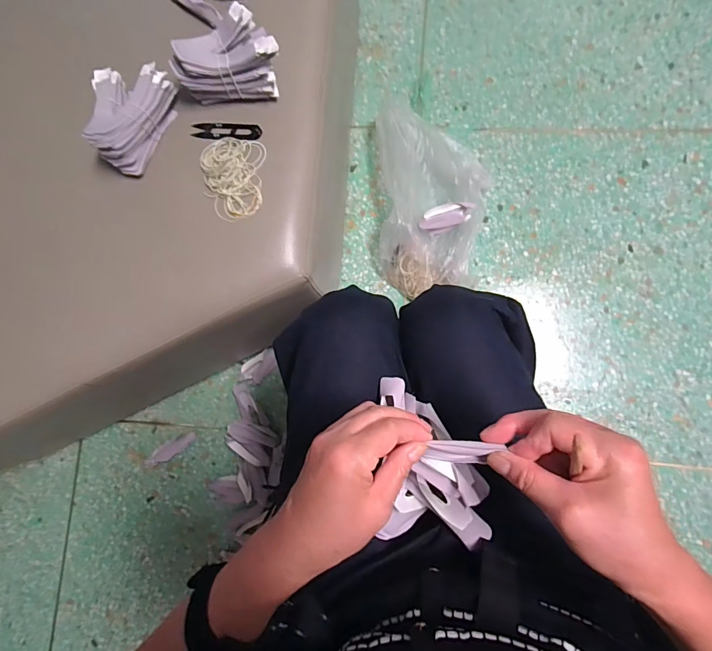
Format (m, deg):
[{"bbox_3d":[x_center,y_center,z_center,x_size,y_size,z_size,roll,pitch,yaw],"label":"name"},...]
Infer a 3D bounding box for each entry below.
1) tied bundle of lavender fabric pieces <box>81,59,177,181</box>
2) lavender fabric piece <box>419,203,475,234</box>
[{"bbox_3d":[-0.309,-0.282,0.554,0.081,0.070,0.136,28,87,9],"label":"tied bundle of lavender fabric pieces"},{"bbox_3d":[0.183,-0.222,0.852,0.111,0.031,0.048,-21,97,2],"label":"lavender fabric piece"}]

